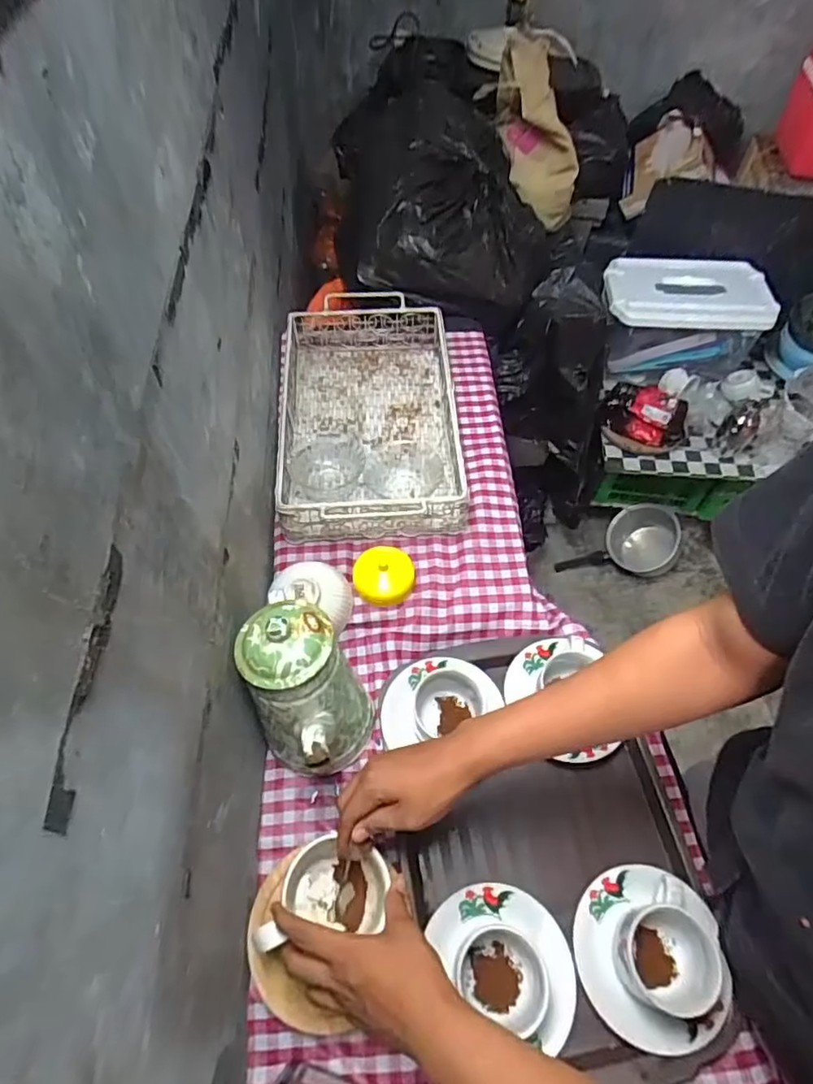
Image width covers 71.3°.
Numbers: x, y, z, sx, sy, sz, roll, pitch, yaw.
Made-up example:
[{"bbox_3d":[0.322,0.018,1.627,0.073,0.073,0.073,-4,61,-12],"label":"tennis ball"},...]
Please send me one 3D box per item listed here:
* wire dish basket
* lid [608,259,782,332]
[{"bbox_3d":[-0.057,-0.202,0.873,0.255,0.085,0.427,-3,57,-3],"label":"wire dish basket"},{"bbox_3d":[0.701,-0.628,1.413,0.406,0.027,0.196,1,73,1],"label":"lid"}]

